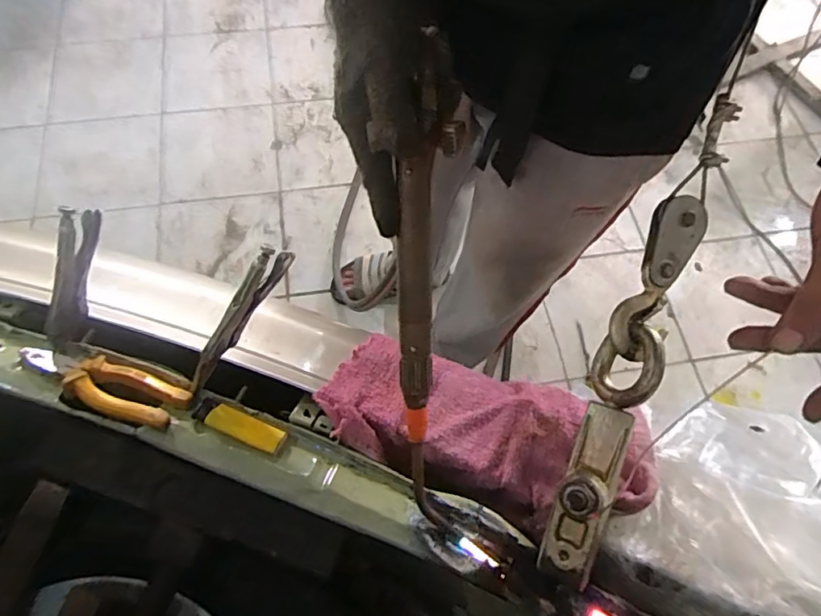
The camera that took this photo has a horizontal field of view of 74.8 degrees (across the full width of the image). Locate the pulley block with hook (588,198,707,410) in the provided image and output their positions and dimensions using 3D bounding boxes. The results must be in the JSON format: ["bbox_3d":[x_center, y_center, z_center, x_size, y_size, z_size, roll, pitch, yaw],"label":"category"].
[{"bbox_3d":[0.196,-0.006,0.439,0.042,0.044,0.177,21,88,9],"label":"pulley block with hook"}]

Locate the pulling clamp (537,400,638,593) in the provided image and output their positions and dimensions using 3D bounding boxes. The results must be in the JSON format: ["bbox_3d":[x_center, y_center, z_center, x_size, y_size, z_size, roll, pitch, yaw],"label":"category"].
[{"bbox_3d":[0.132,0.135,0.402,0.037,0.051,0.132,21,67,7],"label":"pulling clamp"}]

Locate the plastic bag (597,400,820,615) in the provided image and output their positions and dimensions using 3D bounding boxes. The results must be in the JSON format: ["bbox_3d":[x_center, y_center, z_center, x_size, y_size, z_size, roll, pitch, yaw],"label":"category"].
[{"bbox_3d":[0.316,0.197,0.422,0.248,0.115,0.208,39,70,14],"label":"plastic bag"}]

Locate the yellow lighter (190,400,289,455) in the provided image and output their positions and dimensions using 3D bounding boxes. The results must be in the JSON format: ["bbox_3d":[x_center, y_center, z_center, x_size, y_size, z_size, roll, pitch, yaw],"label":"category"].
[{"bbox_3d":[-0.145,0.101,0.460,0.081,0.009,0.022,22,67,7],"label":"yellow lighter"}]

